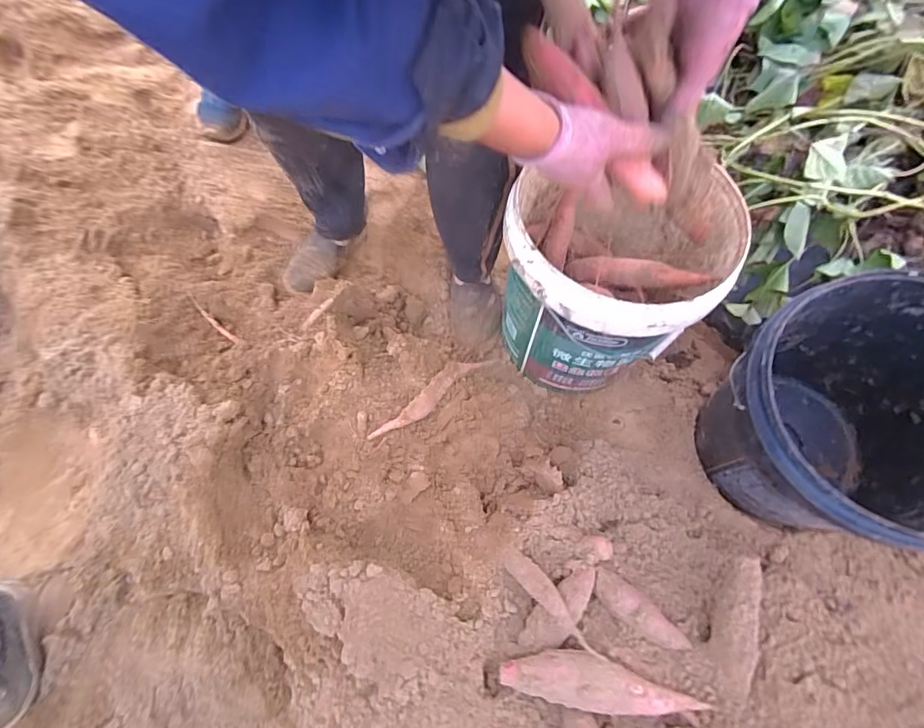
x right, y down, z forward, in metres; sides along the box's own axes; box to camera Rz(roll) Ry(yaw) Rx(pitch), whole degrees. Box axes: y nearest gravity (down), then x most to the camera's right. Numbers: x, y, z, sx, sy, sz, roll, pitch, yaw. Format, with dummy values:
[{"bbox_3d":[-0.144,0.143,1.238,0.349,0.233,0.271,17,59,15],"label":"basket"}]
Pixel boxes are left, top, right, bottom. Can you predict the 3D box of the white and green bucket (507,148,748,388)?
[{"bbox_3d":[0.211,-0.115,0.737,0.305,0.326,0.268,4,66,-1],"label":"white and green bucket"}]

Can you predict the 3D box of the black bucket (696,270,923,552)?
[{"bbox_3d":[0.509,0.084,0.635,0.341,0.360,0.305,-34,70,-14],"label":"black bucket"}]

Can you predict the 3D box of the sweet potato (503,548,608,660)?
[{"bbox_3d":[0.116,0.309,0.600,0.034,0.027,0.166,-35,49,-16],"label":"sweet potato"}]

